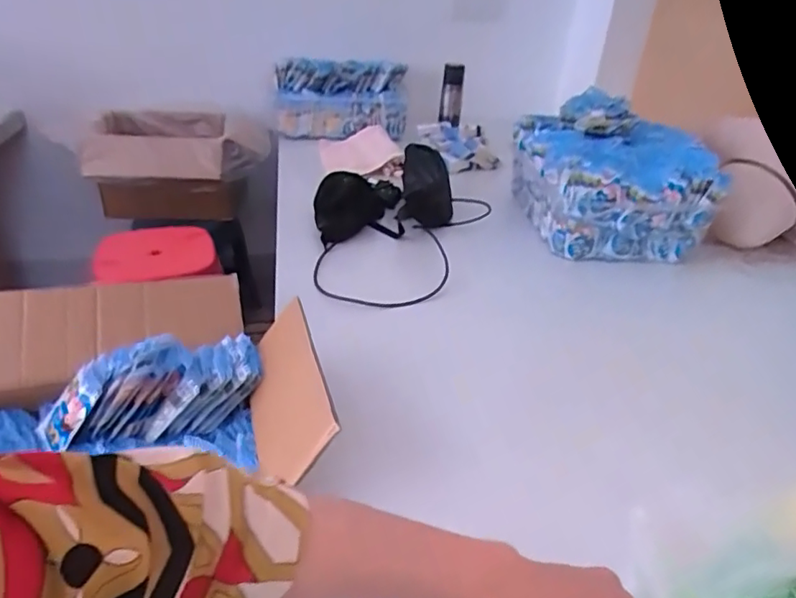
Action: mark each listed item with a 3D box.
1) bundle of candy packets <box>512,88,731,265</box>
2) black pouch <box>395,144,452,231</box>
[{"bbox_3d":[0.429,-0.284,1.171,0.296,0.230,0.386,0,33,-9],"label":"bundle of candy packets"},{"bbox_3d":[0.063,-0.251,1.232,0.113,0.090,0.290,6,33,1],"label":"black pouch"}]

